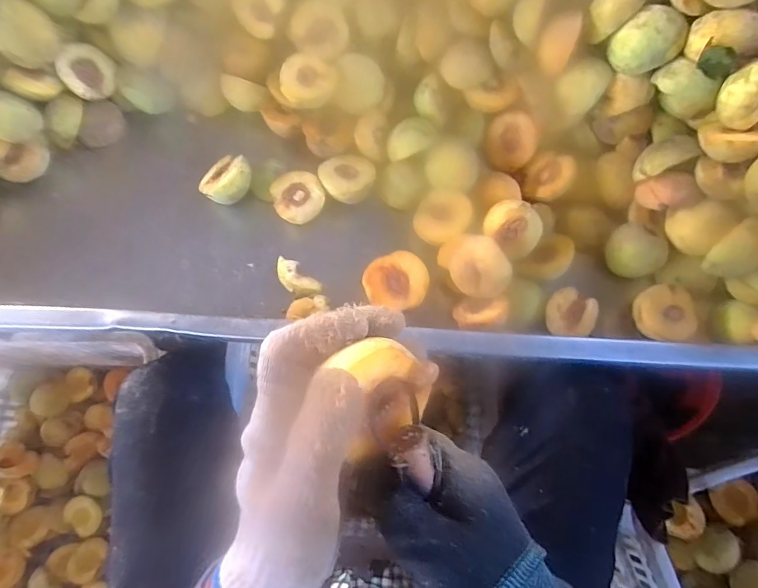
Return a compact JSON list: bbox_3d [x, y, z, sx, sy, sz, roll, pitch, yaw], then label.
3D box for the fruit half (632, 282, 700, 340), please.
[{"bbox_3d":[0.293,0.020,0.446,0.049,0.024,0.057,3,73,-1],"label":"fruit half"}]

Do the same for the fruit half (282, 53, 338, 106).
[{"bbox_3d":[-0.077,-0.233,0.471,0.058,0.027,0.049,-4,73,-3],"label":"fruit half"}]

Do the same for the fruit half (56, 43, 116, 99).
[{"bbox_3d":[-0.342,-0.258,0.511,0.055,0.027,0.058,-4,104,-36],"label":"fruit half"}]

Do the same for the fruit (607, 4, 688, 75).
[{"bbox_3d":[0.257,-0.240,0.418,0.056,0.043,0.049,41,76,10],"label":"fruit"}]

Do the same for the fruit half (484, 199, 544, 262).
[{"bbox_3d":[0.138,-0.069,0.447,0.049,0.026,0.059,-40,78,-12],"label":"fruit half"}]

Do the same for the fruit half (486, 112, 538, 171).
[{"bbox_3d":[0.158,-0.180,0.515,0.059,0.063,0.029,35,38,17],"label":"fruit half"}]

